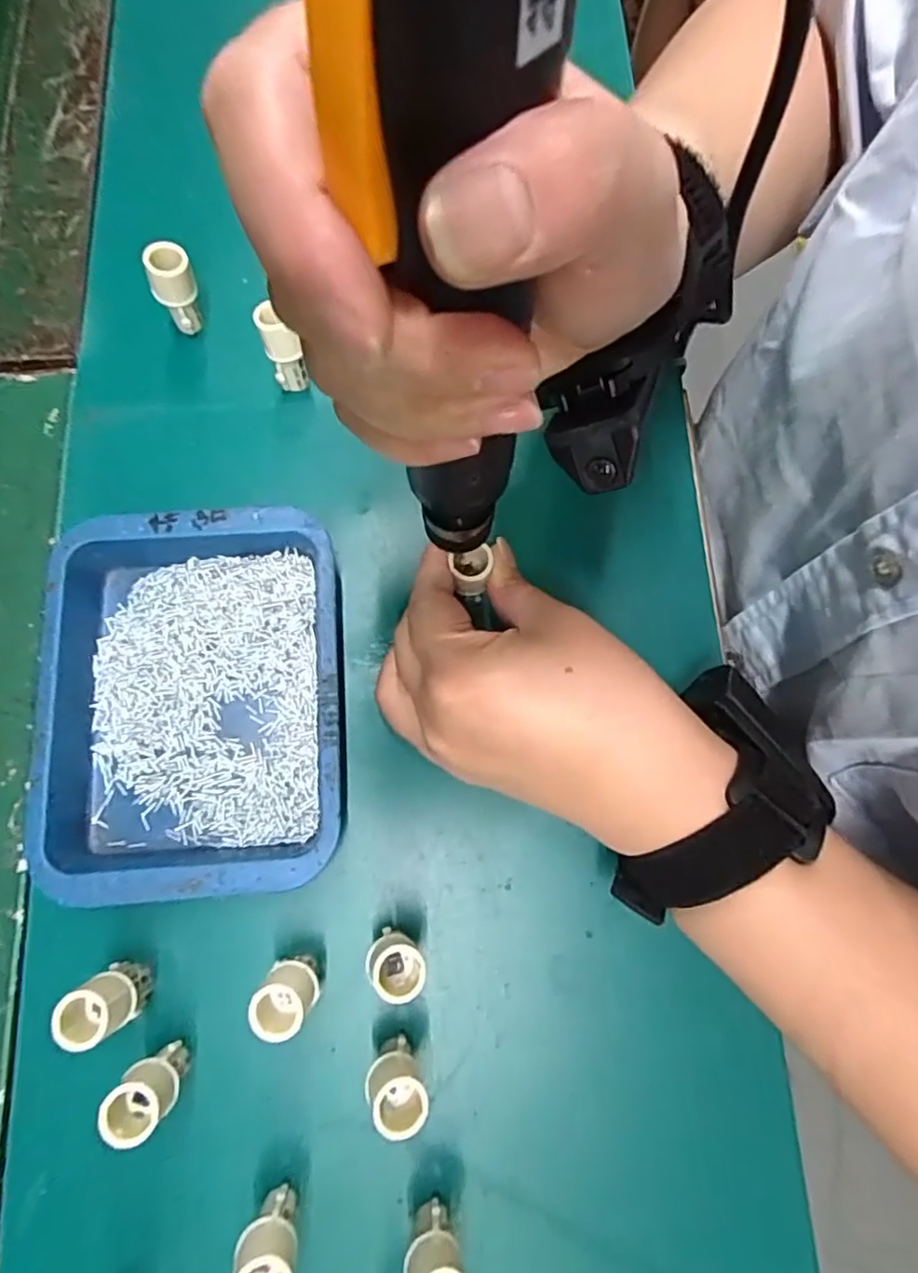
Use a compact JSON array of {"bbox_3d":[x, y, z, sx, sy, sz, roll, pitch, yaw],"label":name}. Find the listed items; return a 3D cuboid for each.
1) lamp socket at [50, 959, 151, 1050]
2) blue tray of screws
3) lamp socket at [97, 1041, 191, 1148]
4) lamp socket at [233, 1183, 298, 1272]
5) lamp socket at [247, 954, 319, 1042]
[{"bbox_3d":[-0.129,0.134,0.234,0.021,0.039,0.020,0,78,0],"label":"lamp socket"},{"bbox_3d":[-0.111,0.025,0.268,0.120,0.024,0.156,-5,76,-2],"label":"blue tray of screws"},{"bbox_3d":[-0.110,0.162,0.229,0.020,0.042,0.019,0,78,0],"label":"lamp socket"},{"bbox_3d":[-0.064,0.209,0.219,0.021,0.042,0.018,17,79,4],"label":"lamp socket"},{"bbox_3d":[-0.063,0.134,0.239,0.019,0.041,0.021,29,80,6],"label":"lamp socket"}]

